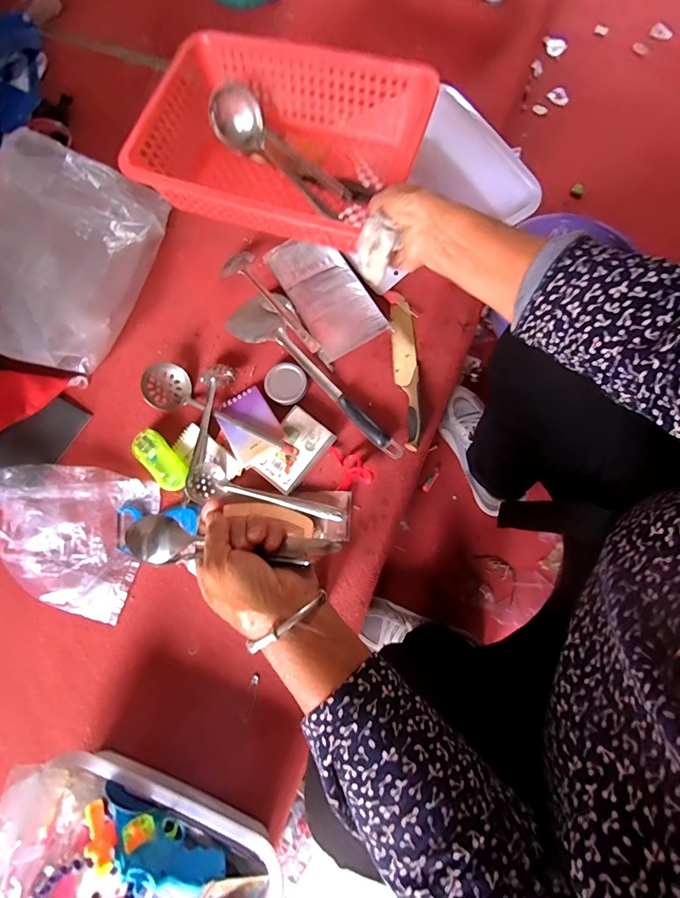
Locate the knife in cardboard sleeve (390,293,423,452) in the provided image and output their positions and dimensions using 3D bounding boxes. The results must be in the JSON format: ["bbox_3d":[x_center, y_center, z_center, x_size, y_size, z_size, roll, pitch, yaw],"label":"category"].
[{"bbox_3d":[0.101,-0.120,0.625,0.037,0.022,0.247,-4,77,1],"label":"knife in cardboard sleeve"}]

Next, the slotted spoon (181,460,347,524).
[{"bbox_3d":[-0.102,0.063,0.561,0.214,0.028,0.051,11,77,4],"label":"slotted spoon"}]

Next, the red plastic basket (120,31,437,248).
[{"bbox_3d":[-0.082,-0.366,0.507,0.300,0.090,0.231,19,78,6],"label":"red plastic basket"}]

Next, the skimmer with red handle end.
[{"bbox_3d":[-0.177,-0.040,0.578,0.248,0.031,0.066,35,80,9],"label":"skimmer with red handle end"}]

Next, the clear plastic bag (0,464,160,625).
[{"bbox_3d":[-0.385,0.109,0.548,0.234,0.052,0.188,14,78,5],"label":"clear plastic bag"}]

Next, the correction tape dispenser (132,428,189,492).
[{"bbox_3d":[-0.256,0.014,0.580,0.044,0.017,0.098,-41,79,-8],"label":"correction tape dispenser"}]

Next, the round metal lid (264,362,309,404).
[{"bbox_3d":[-0.079,-0.098,0.610,0.059,0.020,0.061,0,77,1],"label":"round metal lid"}]

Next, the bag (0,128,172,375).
[{"bbox_3d":[-0.434,-0.288,0.618,0.242,0.110,0.346,9,77,4],"label":"bag"}]

